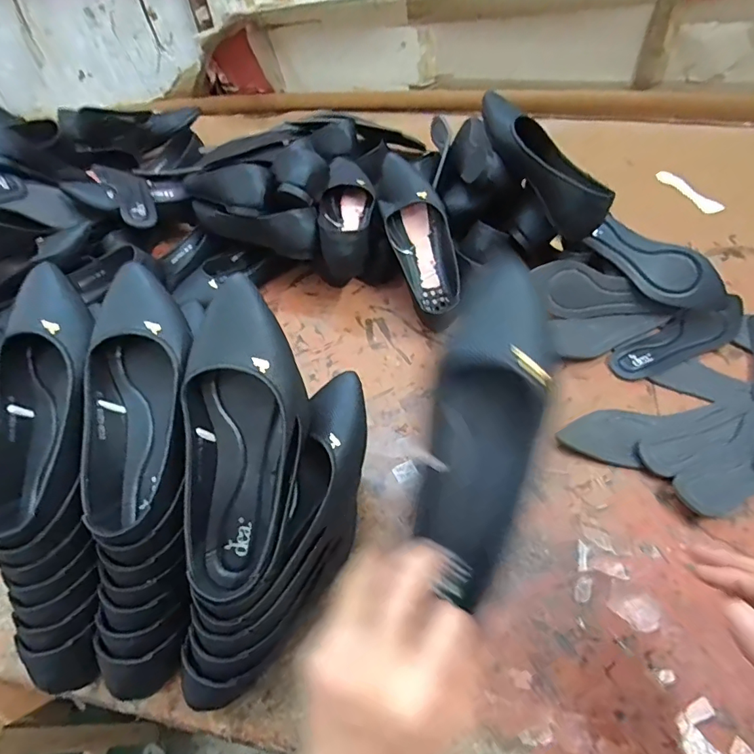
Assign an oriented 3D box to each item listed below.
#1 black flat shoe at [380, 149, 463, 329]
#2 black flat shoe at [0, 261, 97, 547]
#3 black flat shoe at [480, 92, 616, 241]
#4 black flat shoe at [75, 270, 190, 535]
[{"bbox_3d":[0.063,-0.194,0.674,0.075,0.065,0.246,-20,95,-10],"label":"black flat shoe"},{"bbox_3d":[-0.305,0.017,0.421,0.094,0.051,0.251,-5,74,1],"label":"black flat shoe"},{"bbox_3d":[0.224,-0.297,0.634,0.064,0.077,0.240,-33,82,-18],"label":"black flat shoe"},{"bbox_3d":[-0.210,0.012,0.409,0.099,0.056,0.248,-6,74,0],"label":"black flat shoe"}]

